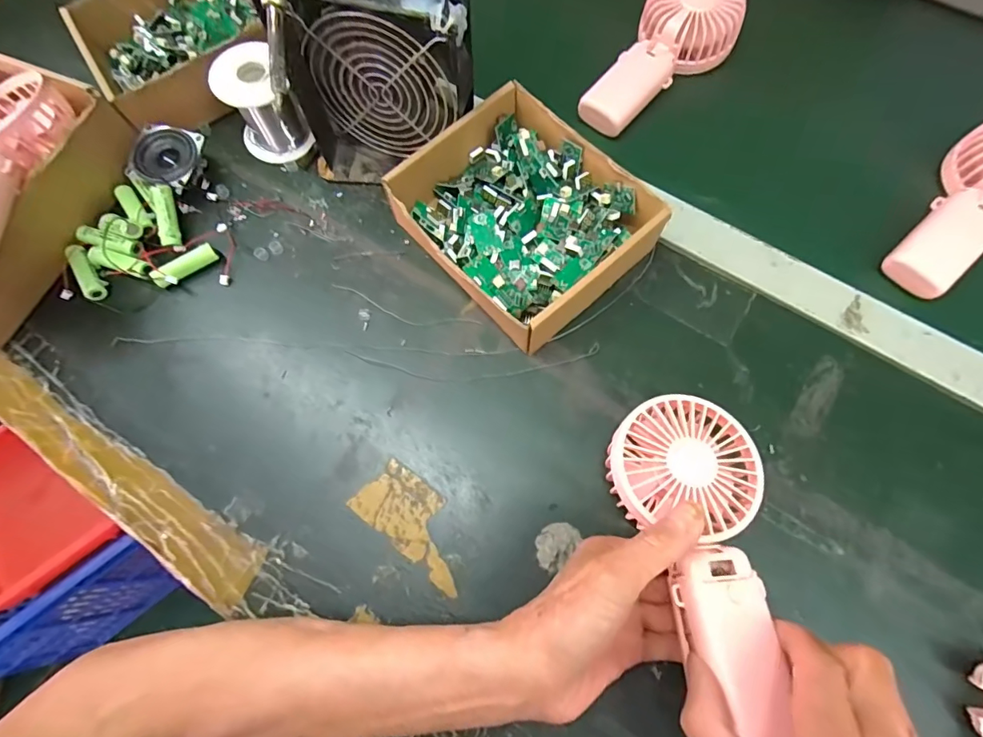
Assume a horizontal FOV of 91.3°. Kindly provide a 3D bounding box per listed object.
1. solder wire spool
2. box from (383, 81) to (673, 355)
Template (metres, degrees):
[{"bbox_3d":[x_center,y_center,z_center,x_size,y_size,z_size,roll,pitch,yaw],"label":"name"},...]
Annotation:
[{"bbox_3d":[-0.195,-0.222,0.409,0.053,0.077,0.057,-1,70,2],"label":"solder wire spool"},{"bbox_3d":[0.022,-0.110,0.365,0.144,0.056,0.162,-40,73,-11],"label":"box"}]

